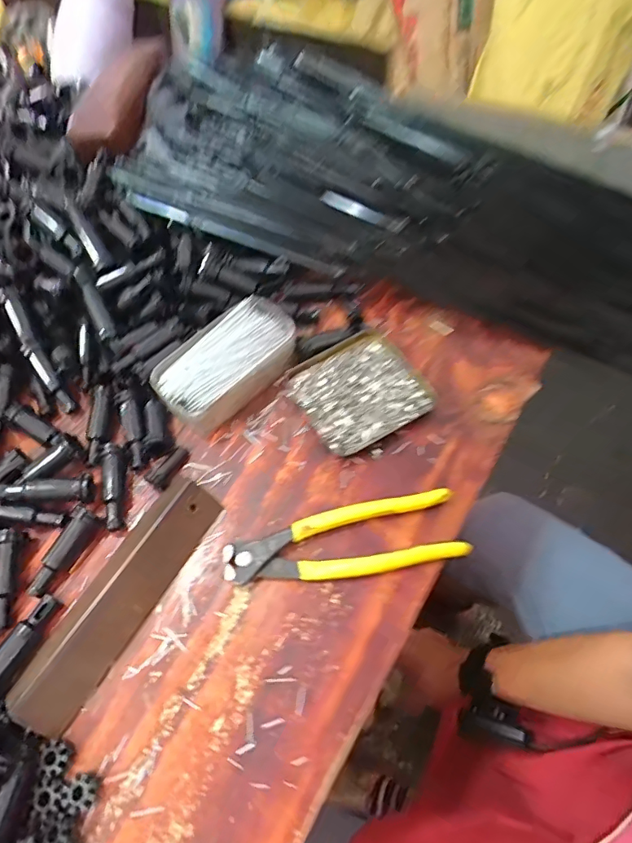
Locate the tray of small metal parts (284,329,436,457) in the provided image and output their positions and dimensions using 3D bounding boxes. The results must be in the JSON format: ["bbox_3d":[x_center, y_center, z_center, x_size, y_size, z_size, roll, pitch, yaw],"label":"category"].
[{"bbox_3d":[0.035,-0.027,0.418,0.097,0.018,0.093,-29,63,-8],"label":"tray of small metal parts"}]

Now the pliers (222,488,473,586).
[{"bbox_3d":[0.019,0.086,0.354,0.166,0.014,0.048,-12,62,2],"label":"pliers"}]

